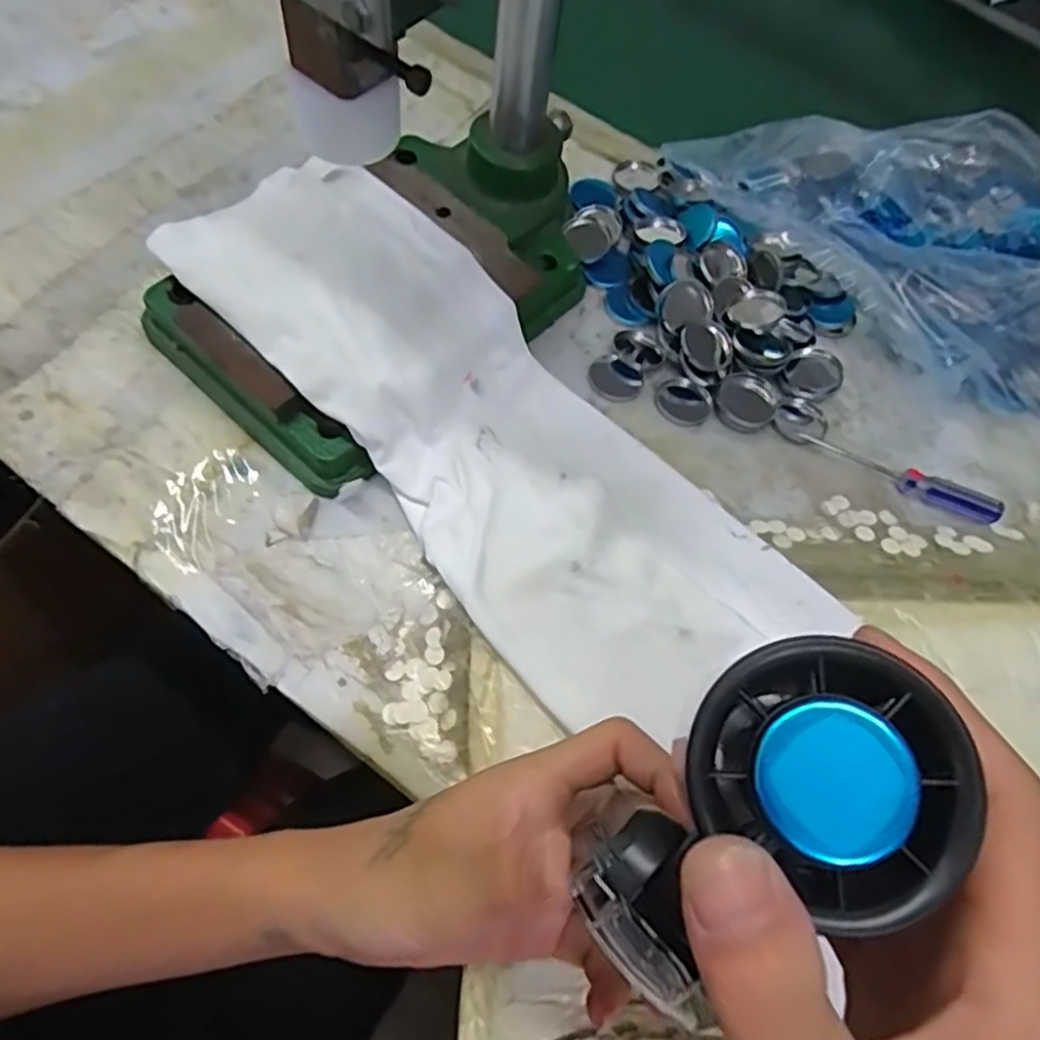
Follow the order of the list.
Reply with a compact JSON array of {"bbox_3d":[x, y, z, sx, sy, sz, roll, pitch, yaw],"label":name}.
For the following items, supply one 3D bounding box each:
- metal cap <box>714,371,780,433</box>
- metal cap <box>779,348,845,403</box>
[{"bbox_3d":[0.125,-0.067,0.390,0.032,0.011,0.034,-4,65,-9],"label":"metal cap"},{"bbox_3d":[0.167,-0.082,0.408,0.033,0.013,0.030,3,64,-5],"label":"metal cap"}]

